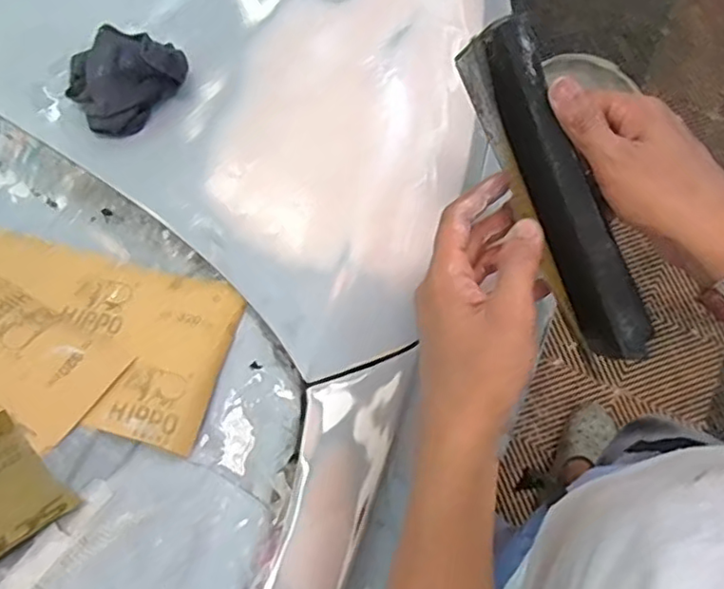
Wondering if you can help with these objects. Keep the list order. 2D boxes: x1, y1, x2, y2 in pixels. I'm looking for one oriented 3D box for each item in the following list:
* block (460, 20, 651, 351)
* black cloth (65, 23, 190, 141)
[{"bbox_3d":[0.127,-0.064,0.415,0.036,0.044,0.226,-27,97,-9],"label":"block"},{"bbox_3d":[-0.209,-0.191,0.556,0.096,0.051,0.069,-42,78,-13],"label":"black cloth"}]

